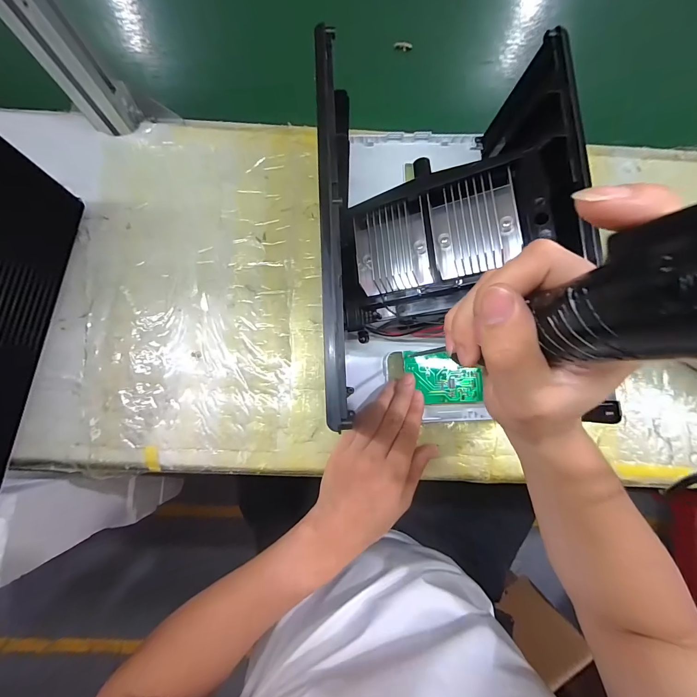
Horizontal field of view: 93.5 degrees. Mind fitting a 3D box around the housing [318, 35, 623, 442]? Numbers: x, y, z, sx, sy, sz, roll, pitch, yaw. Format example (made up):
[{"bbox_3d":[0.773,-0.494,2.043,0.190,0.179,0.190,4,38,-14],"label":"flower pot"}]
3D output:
[{"bbox_3d":[0.083,-0.103,0.322,0.215,0.140,0.337,-2,80,-3],"label":"housing"}]

